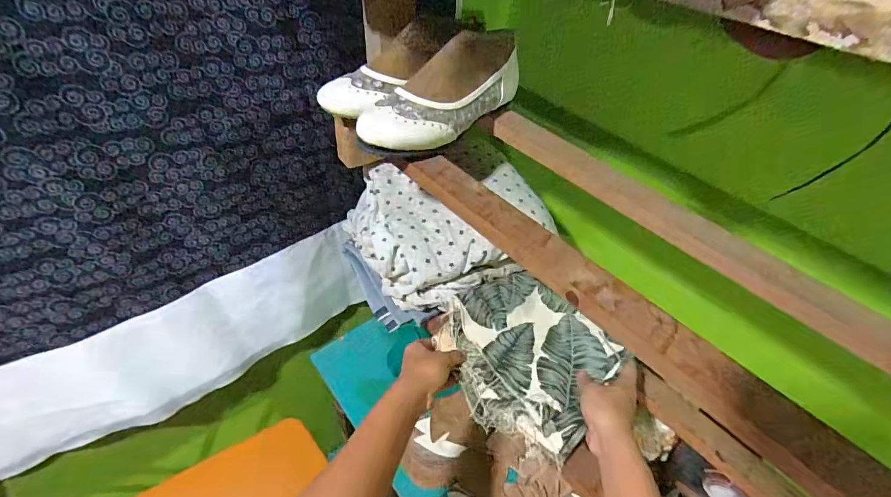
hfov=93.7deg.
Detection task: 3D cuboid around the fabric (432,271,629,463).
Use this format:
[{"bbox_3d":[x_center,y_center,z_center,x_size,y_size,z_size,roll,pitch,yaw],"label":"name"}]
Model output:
[{"bbox_3d":[0.111,0.130,0.530,0.198,0.056,0.218,-20,49,-23],"label":"fabric"}]

